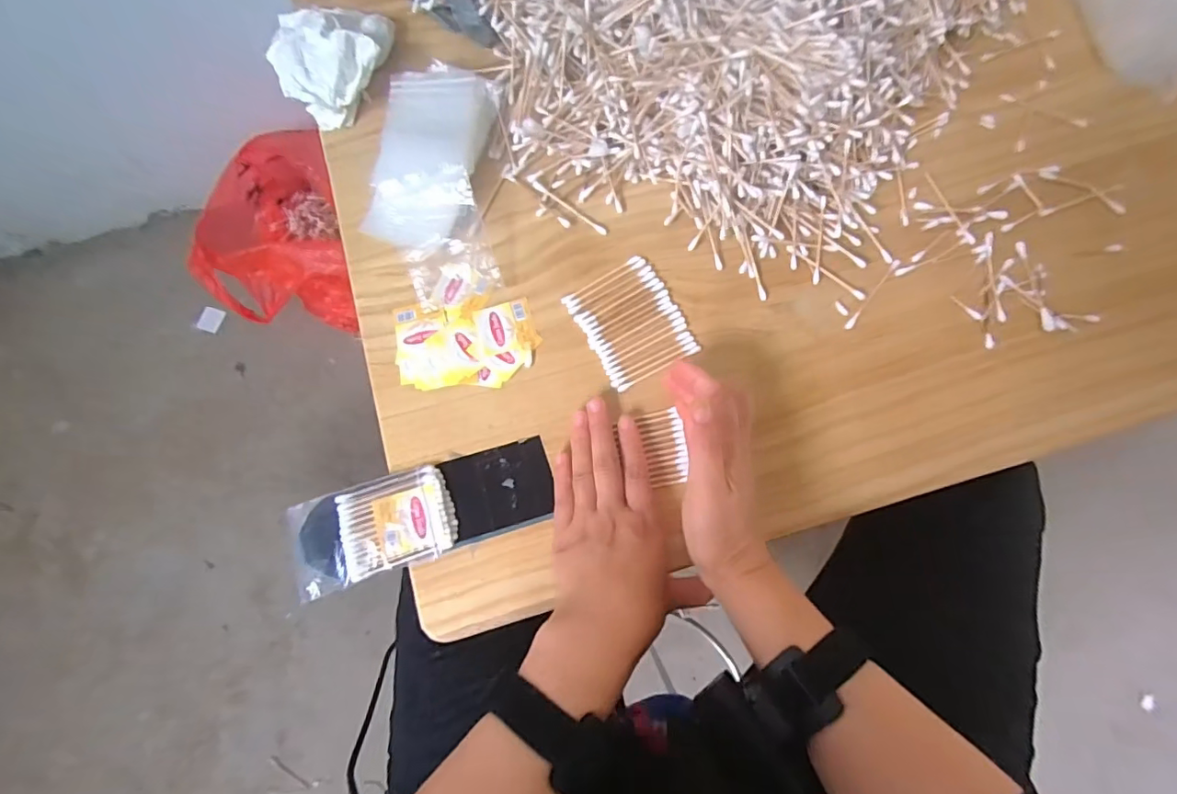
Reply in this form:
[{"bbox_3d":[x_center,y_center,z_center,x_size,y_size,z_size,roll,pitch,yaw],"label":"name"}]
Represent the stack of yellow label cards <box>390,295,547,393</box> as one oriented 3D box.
[{"bbox_3d":[-0.093,-0.041,0.403,0.103,0.007,0.068,-3,77,-2],"label":"stack of yellow label cards"}]

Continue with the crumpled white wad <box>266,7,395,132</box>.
[{"bbox_3d":[-0.206,-0.274,0.433,0.105,0.037,0.088,-23,79,-6],"label":"crumpled white wad"}]

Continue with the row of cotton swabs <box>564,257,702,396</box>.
[{"bbox_3d":[0.033,-0.057,0.404,0.073,0.004,0.085,-28,79,-7],"label":"row of cotton swabs"}]

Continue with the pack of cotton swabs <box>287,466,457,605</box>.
[{"bbox_3d":[-0.148,0.089,0.366,0.108,0.012,0.064,-18,78,-5],"label":"pack of cotton swabs"}]

